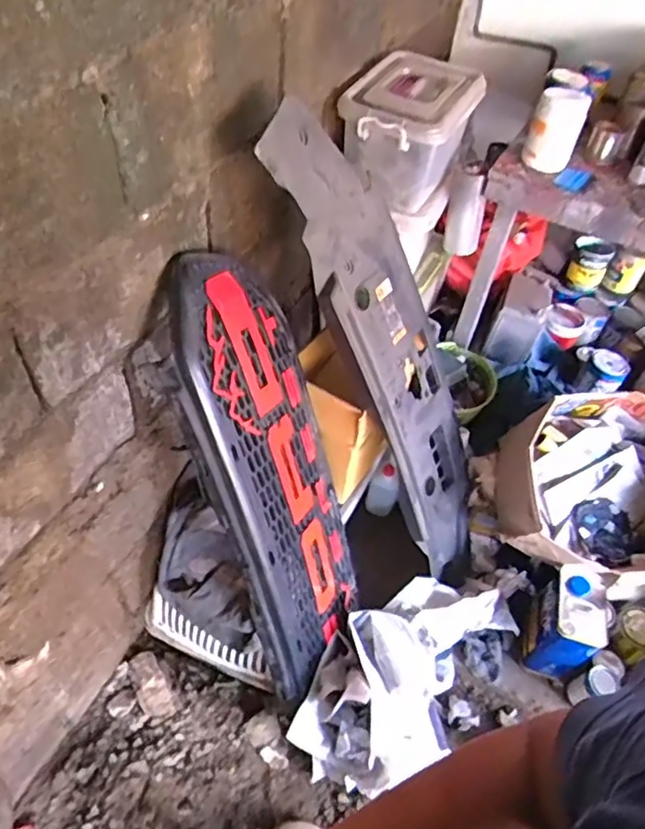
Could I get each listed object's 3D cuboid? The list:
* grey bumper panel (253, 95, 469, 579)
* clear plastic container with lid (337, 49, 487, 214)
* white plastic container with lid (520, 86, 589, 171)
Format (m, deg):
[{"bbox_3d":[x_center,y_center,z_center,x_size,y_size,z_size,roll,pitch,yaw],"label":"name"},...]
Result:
[{"bbox_3d":[0.170,-0.091,1.284,0.046,1.134,0.346,0,43,34],"label":"grey bumper panel"},{"bbox_3d":[0.197,-0.640,1.349,0.252,0.209,0.335,21,51,11],"label":"clear plastic container with lid"},{"bbox_3d":[0.514,-0.630,1.309,0.107,0.170,0.097,17,51,8],"label":"white plastic container with lid"}]

